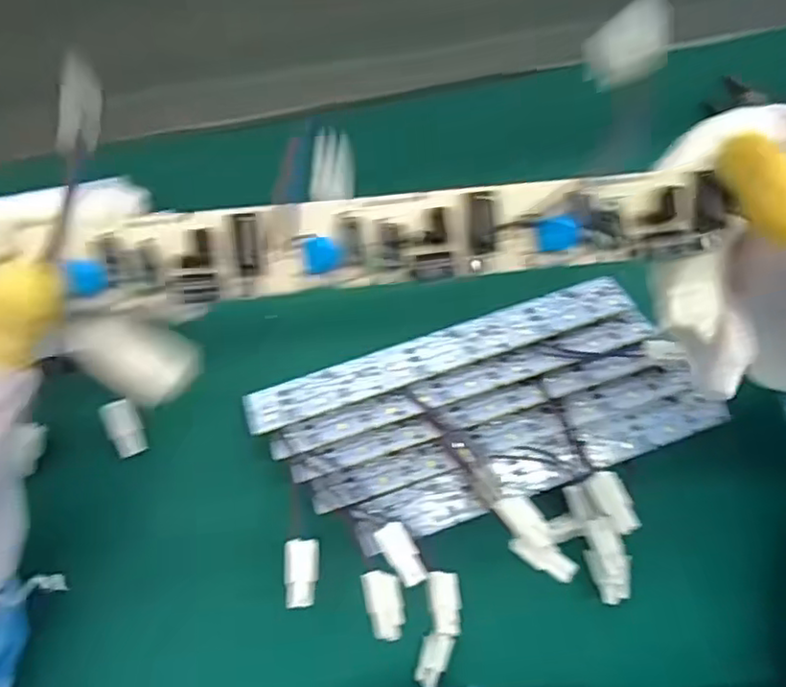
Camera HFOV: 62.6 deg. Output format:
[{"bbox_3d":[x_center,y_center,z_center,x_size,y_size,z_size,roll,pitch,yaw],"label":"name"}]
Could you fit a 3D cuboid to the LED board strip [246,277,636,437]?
[{"bbox_3d":[0.024,0.005,0.316,0.191,0.007,0.023,-18,54,-7],"label":"LED board strip"}]

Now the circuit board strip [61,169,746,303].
[{"bbox_3d":[0.004,-0.029,0.177,0.173,0.012,0.023,-5,83,-3],"label":"circuit board strip"}]

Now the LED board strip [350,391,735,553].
[{"bbox_3d":[0.074,0.060,0.314,0.189,0.009,0.023,-17,84,-8],"label":"LED board strip"}]

